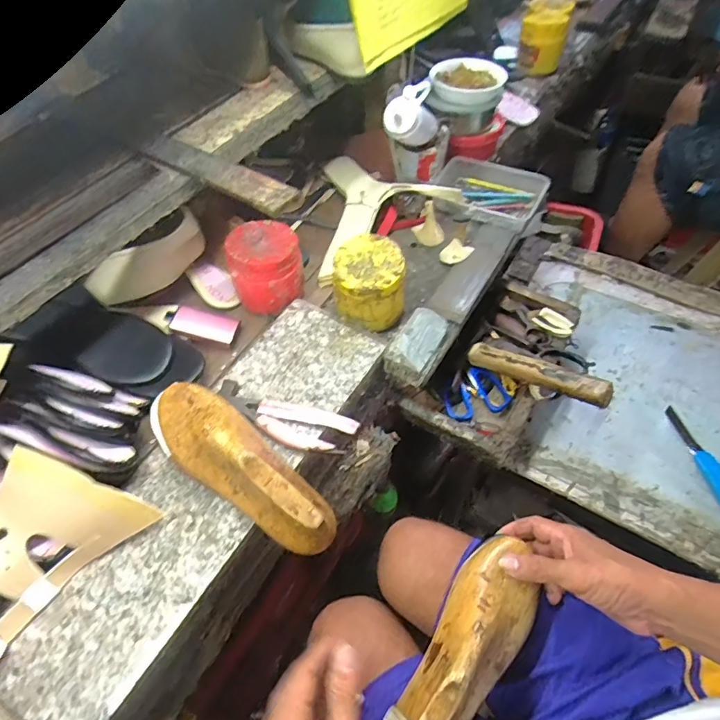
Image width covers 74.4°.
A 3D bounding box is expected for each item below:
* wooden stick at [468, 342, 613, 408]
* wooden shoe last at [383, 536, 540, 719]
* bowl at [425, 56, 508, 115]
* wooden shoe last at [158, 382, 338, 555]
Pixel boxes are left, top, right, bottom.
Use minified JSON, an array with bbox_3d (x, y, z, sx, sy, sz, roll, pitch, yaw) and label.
[{"bbox_3d":[0.239,0.015,0.652,0.203,0.028,0.027,23,55,42],"label":"wooden stick"},{"bbox_3d":[0.099,0.266,0.433,0.076,0.068,0.223,29,56,23],"label":"wooden shoe last"},{"bbox_3d":[0.178,-0.458,0.798,0.123,0.054,0.123,-2,52,2],"label":"bowl"},{"bbox_3d":[-0.123,0.099,0.477,0.239,0.083,0.080,34,61,26],"label":"wooden shoe last"}]

